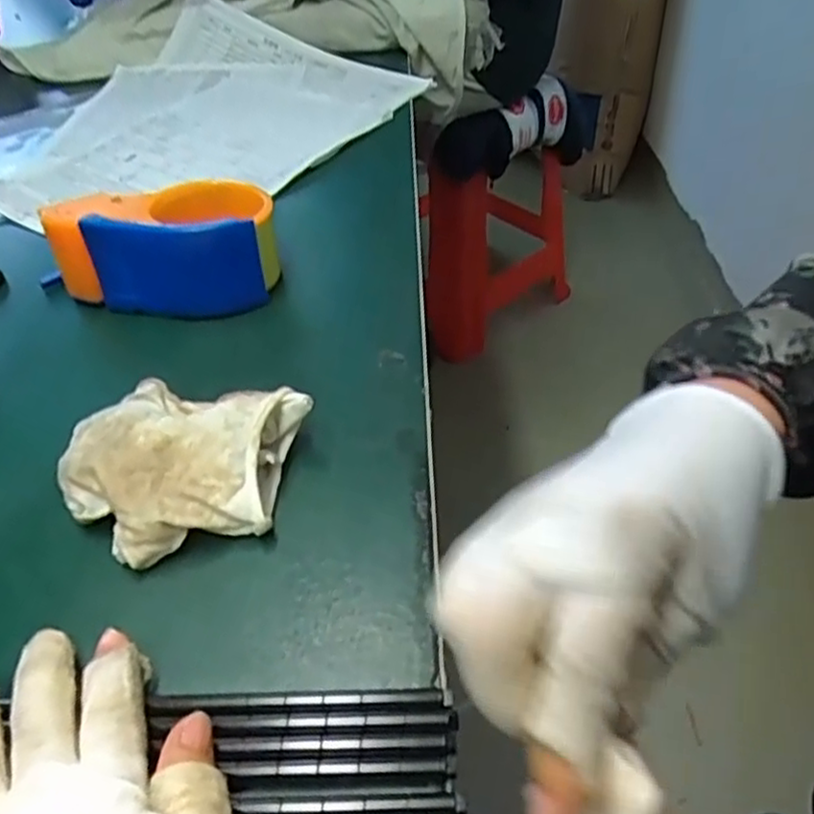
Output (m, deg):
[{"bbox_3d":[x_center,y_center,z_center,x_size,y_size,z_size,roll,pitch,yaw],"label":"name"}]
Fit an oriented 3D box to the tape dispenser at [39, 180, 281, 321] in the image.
[{"bbox_3d":[-0.151,-0.099,0.446,0.137,0.058,0.067,-8,44,-4],"label":"tape dispenser"}]

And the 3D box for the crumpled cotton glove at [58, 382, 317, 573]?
[{"bbox_3d":[-0.110,0.027,0.335,0.107,0.034,0.090,11,46,16],"label":"crumpled cotton glove"}]

